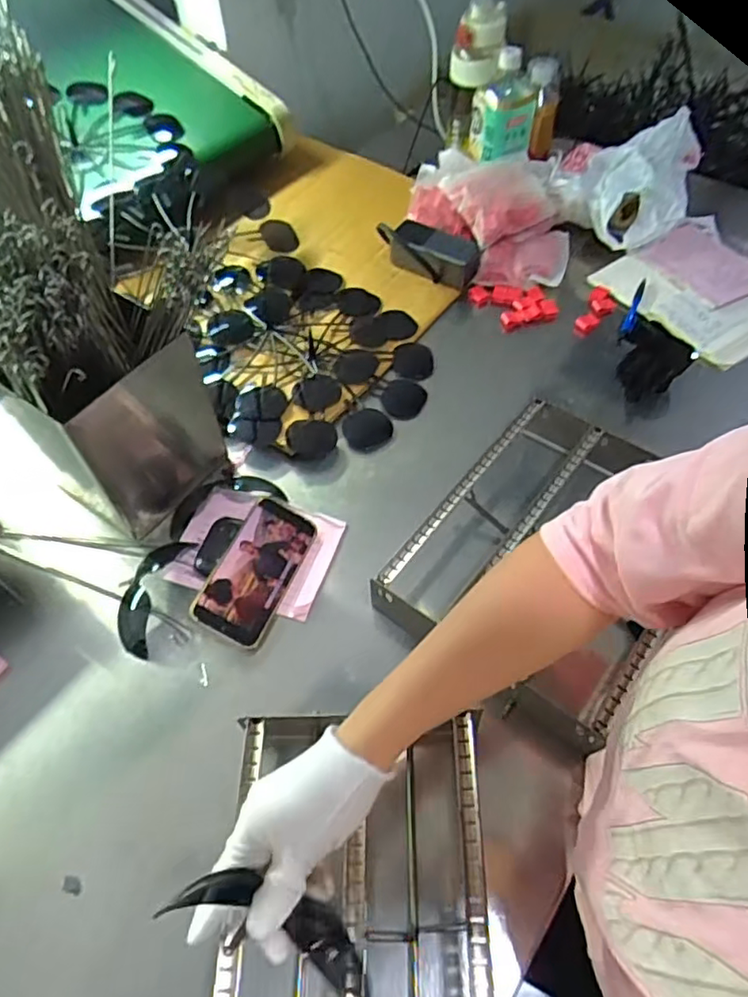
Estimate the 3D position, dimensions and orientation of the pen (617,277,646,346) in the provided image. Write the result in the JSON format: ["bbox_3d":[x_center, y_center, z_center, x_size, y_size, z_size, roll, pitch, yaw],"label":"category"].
[{"bbox_3d":[0.369,-0.267,0.872,0.016,0.015,0.134,21,58,15],"label":"pen"}]

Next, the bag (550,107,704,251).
[{"bbox_3d":[0.384,-0.490,0.950,0.200,0.119,0.189,18,57,14],"label":"bag"}]

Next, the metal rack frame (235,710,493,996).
[{"bbox_3d":[-0.012,0.323,0.453,0.190,0.071,0.304,-1,55,1],"label":"metal rack frame"}]

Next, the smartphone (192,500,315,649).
[{"bbox_3d":[-0.122,0.074,0.647,0.076,0.017,0.158,34,58,-11],"label":"smartphone"}]

